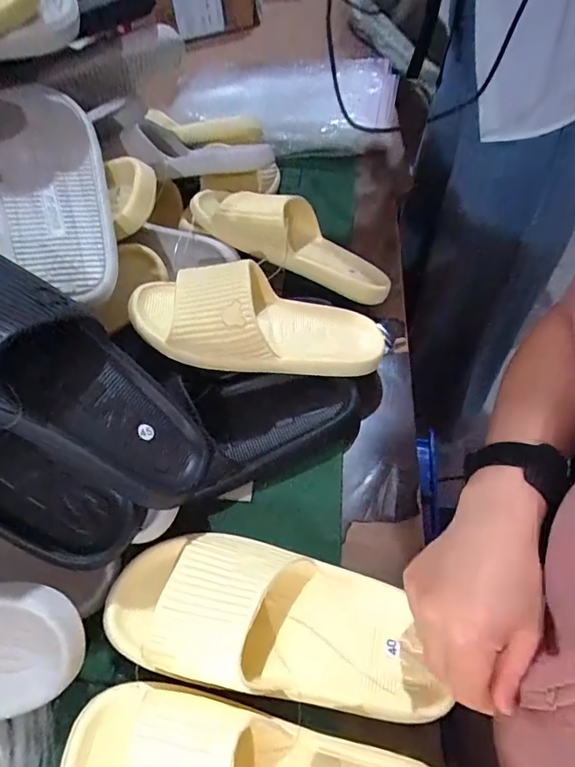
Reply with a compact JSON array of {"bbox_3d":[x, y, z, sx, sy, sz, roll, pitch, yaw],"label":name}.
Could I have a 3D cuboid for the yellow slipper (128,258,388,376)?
[{"bbox_3d":[-0.020,-0.063,0.456,0.246,0.059,0.097,8,52,-14],"label":"yellow slipper"}]

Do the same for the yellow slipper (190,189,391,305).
[{"bbox_3d":[0.010,-0.171,0.553,0.237,0.068,0.085,24,55,-8],"label":"yellow slipper"}]

